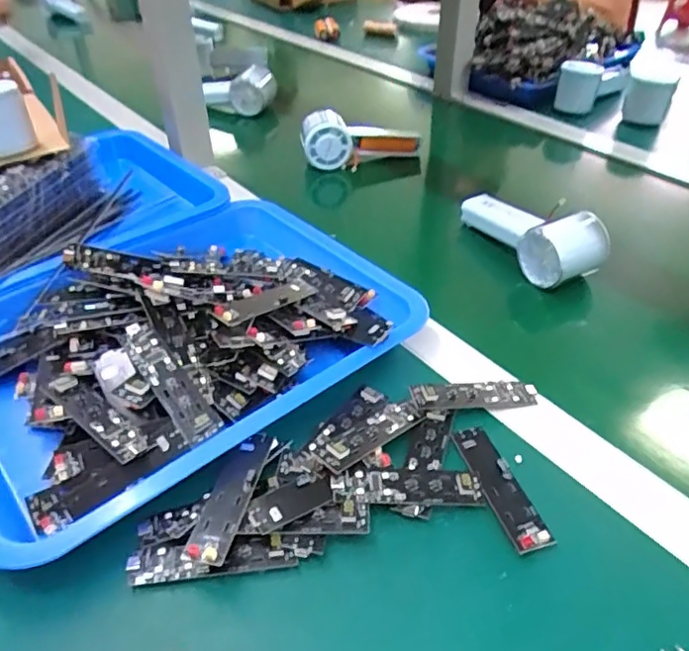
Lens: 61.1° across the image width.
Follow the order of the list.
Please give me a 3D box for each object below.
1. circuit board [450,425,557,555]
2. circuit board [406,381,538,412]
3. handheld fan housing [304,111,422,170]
[{"bbox_3d":[0.095,0.097,0.360,0.024,0.007,0.091,-11,42,-12],"label":"circuit board"},{"bbox_3d":[0.094,0.050,0.413,0.092,0.008,0.023,0,54,-14],"label":"circuit board"},{"bbox_3d":[0.015,-0.243,0.740,0.147,0.058,0.056,-11,42,-12],"label":"handheld fan housing"}]

